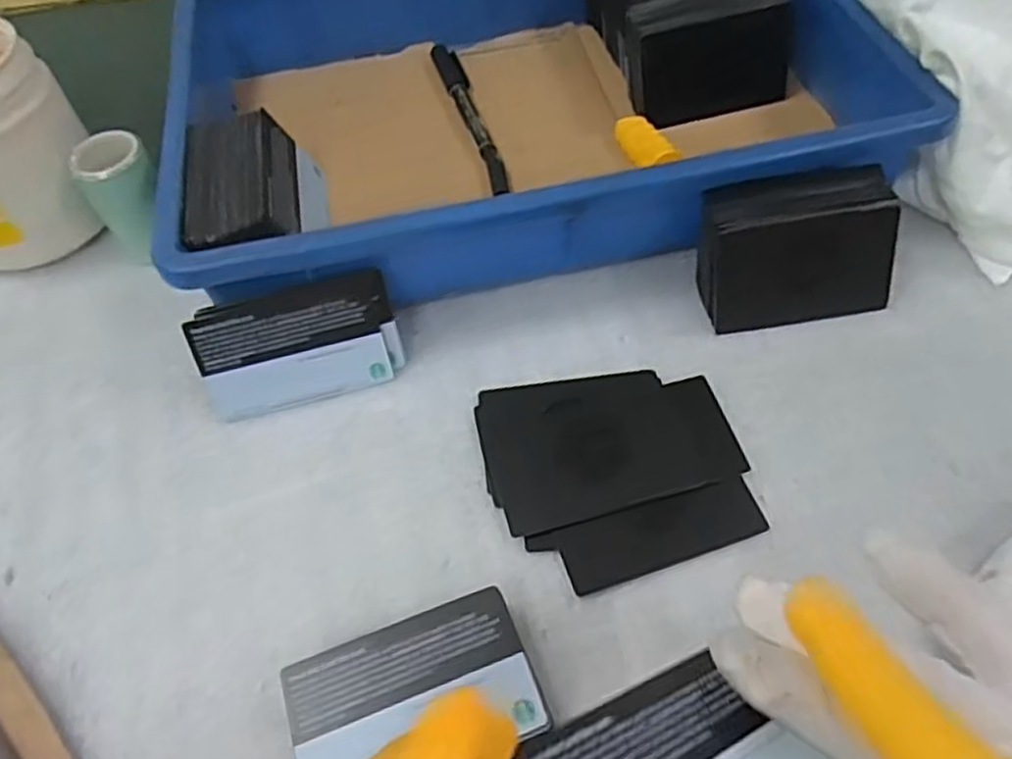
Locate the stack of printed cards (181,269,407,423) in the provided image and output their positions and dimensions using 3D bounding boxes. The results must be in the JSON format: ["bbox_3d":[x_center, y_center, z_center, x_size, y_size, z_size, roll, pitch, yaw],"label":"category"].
[{"bbox_3d":[-0.098,-0.015,0.359,0.093,0.058,0.008,-14,31,-3],"label":"stack of printed cards"}]

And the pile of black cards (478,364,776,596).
[{"bbox_3d":[0.047,0.035,0.334,0.107,0.005,0.099,-14,56,-5],"label":"pile of black cards"}]

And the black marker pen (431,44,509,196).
[{"bbox_3d":[-0.020,-0.158,0.459,0.016,0.013,0.142,-17,56,-7],"label":"black marker pen"}]

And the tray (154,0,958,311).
[{"bbox_3d":[0.007,-0.164,0.437,0.363,0.070,0.253,-12,56,-3],"label":"tray"}]

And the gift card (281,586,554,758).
[{"bbox_3d":[-0.034,0.112,0.273,0.087,0.004,0.052,-18,51,-8],"label":"gift card"}]

